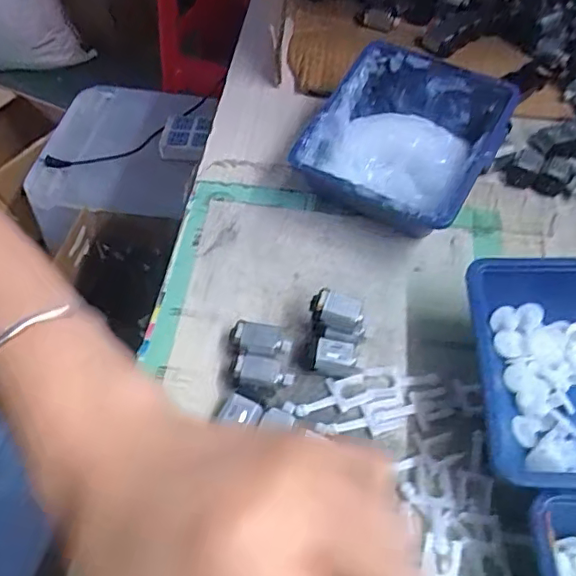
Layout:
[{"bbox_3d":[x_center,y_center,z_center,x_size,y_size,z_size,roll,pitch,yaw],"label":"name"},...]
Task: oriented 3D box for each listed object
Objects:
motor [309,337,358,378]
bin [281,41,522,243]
[{"bbox_3d":[0.025,0.038,0.307,0.024,0.015,0.019,9,54,8],"label":"motor"},{"bbox_3d":[0.077,-0.093,0.378,0.112,0.058,0.127,28,60,20],"label":"bin"}]

